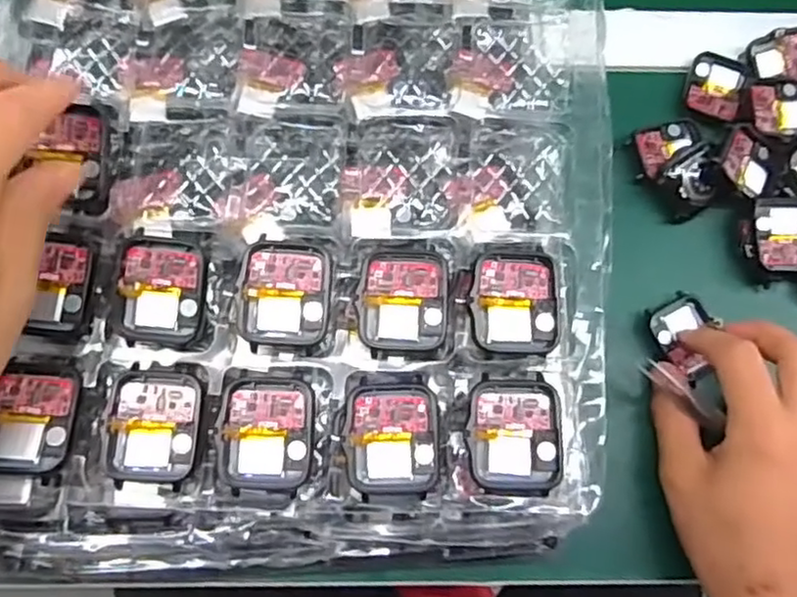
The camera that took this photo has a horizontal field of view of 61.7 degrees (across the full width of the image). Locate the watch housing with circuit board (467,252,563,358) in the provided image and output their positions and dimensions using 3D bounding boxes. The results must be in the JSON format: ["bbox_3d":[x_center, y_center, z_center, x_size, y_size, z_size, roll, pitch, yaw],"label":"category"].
[{"bbox_3d":[0.049,0.001,0.279,0.036,0.006,0.042,2,76,-1],"label":"watch housing with circuit board"}]

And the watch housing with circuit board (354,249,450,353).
[{"bbox_3d":[0.002,0.000,0.284,0.037,0.008,0.043,4,76,-1],"label":"watch housing with circuit board"}]

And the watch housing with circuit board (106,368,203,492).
[{"bbox_3d":[-0.098,0.052,0.272,0.035,0.012,0.045,4,76,-1],"label":"watch housing with circuit board"}]

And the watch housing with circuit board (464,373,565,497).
[{"bbox_3d":[0.047,0.056,0.271,0.037,0.008,0.046,-1,76,-2],"label":"watch housing with circuit board"}]

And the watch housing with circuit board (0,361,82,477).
[{"bbox_3d":[-0.146,0.047,0.263,0.036,0.010,0.044,4,76,-1],"label":"watch housing with circuit board"}]

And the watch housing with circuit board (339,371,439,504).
[{"bbox_3d":[-0.003,0.057,0.274,0.038,0.012,0.051,-1,76,-2],"label":"watch housing with circuit board"}]

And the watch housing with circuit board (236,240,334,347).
[{"bbox_3d":[-0.047,-0.002,0.280,0.037,0.012,0.042,4,76,-1],"label":"watch housing with circuit board"}]

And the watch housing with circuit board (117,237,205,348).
[{"bbox_3d":[-0.099,-0.002,0.278,0.035,0.006,0.044,5,97,-2],"label":"watch housing with circuit board"}]

